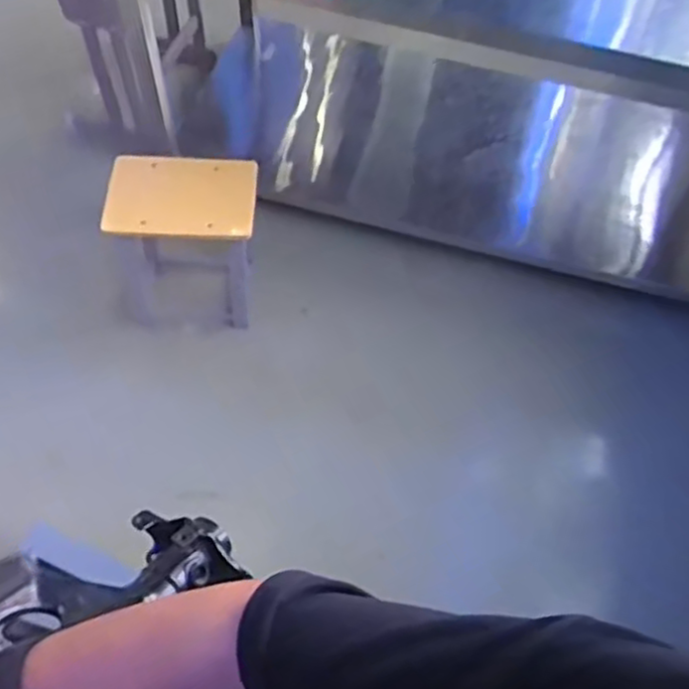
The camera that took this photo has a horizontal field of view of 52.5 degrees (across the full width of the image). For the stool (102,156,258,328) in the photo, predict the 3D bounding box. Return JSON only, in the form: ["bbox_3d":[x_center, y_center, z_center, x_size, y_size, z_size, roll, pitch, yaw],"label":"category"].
[{"bbox_3d":[-0.413,-0.249,1.789,0.372,0.434,0.284,1,58,-4],"label":"stool"}]

